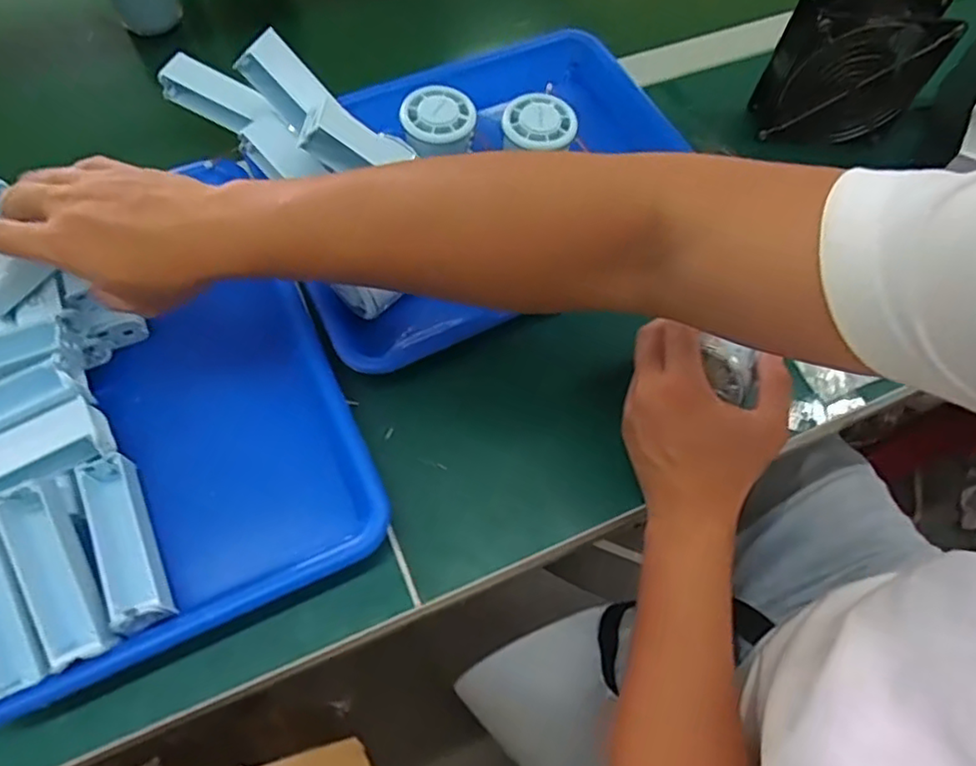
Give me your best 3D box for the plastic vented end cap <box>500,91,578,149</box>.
[{"bbox_3d":[0.040,-0.200,0.491,0.055,0.011,0.045,13,61,3],"label":"plastic vented end cap"}]

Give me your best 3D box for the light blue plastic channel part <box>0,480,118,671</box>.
[{"bbox_3d":[-0.241,0.105,0.358,0.030,0.030,0.100,-27,79,-17],"label":"light blue plastic channel part"}]

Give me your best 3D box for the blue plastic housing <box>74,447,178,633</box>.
[{"bbox_3d":[-0.215,0.093,0.380,0.032,0.028,0.100,-23,65,-15],"label":"blue plastic housing"}]

